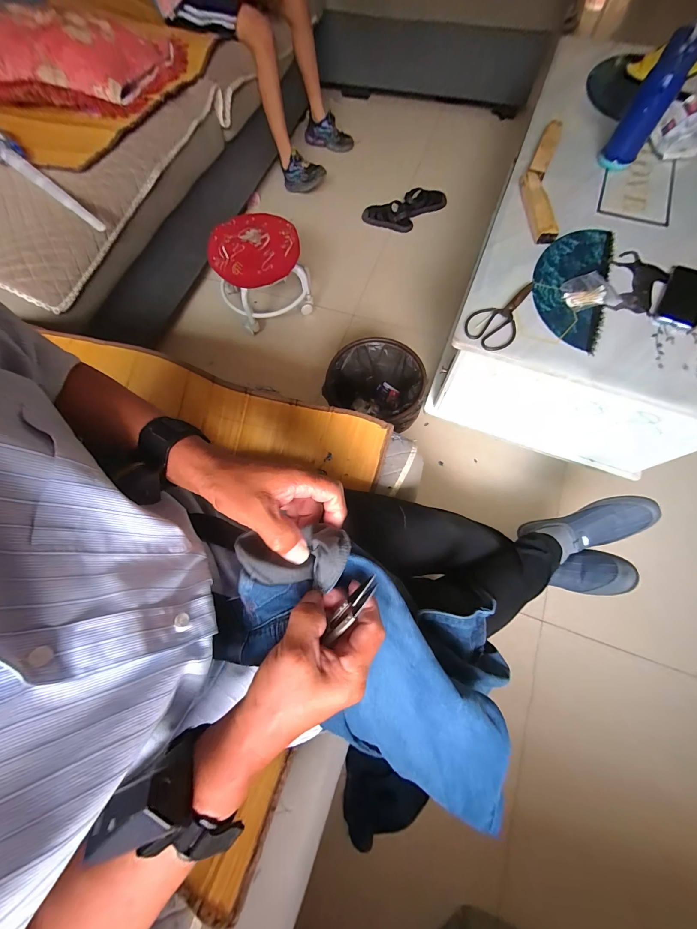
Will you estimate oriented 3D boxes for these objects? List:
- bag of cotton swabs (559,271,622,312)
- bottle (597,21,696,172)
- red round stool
[{"bbox_3d":[0.507,-0.363,0.652,0.108,0.018,0.080,-10,71,-2],"label":"bag of cotton swabs"},{"bbox_3d":[0.662,-0.792,0.688,0.063,0.201,0.072,-41,75,-12],"label":"bottle"},{"bbox_3d":[-0.290,-0.647,1.040,0.291,0.207,0.256,-22,72,-6],"label":"red round stool"}]

